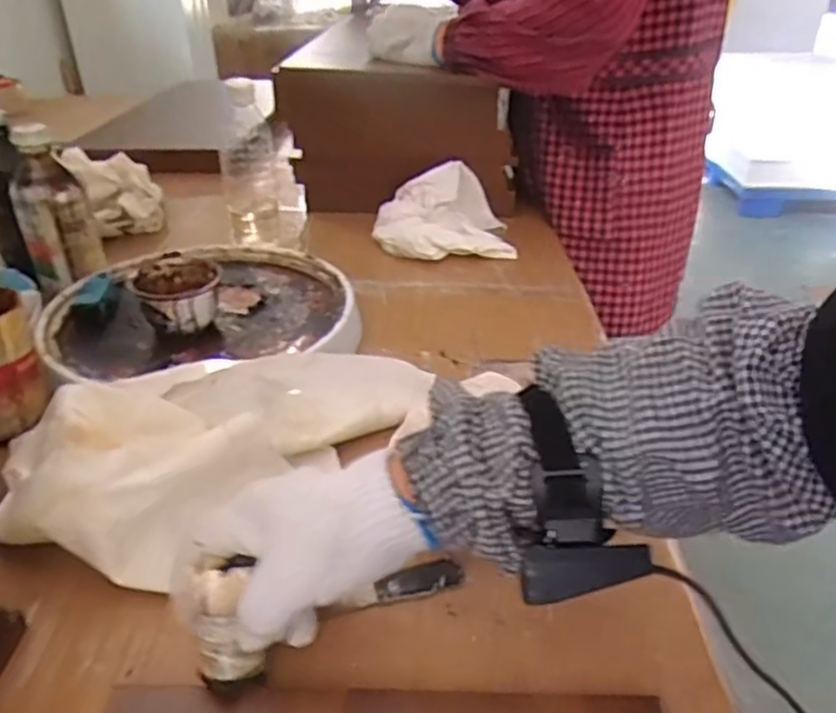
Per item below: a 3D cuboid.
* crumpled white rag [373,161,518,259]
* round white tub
[{"bbox_3d":[0.033,-0.193,0.926,0.180,0.087,0.159,-6,34,-8],"label":"crumpled white rag"},{"bbox_3d":[-0.217,-0.058,0.690,0.292,0.051,0.294,-20,38,-26],"label":"round white tub"}]

